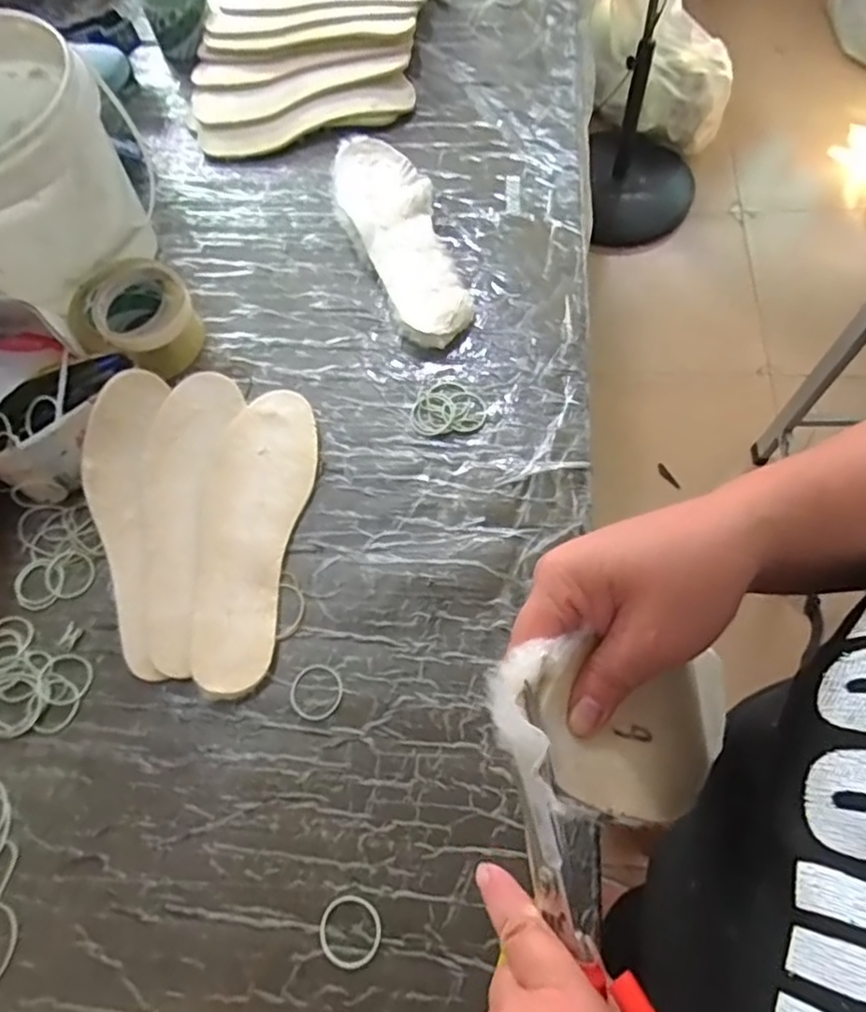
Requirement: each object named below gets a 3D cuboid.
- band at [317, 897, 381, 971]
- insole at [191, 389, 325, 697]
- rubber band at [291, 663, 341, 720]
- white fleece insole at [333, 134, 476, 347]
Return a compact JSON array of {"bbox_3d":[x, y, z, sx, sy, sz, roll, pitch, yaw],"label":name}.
[{"bbox_3d":[-0.057,0.293,0.458,0.043,0.004,0.042,-1,66,3],"label":"band"},{"bbox_3d":[-0.162,0.020,0.580,0.091,0.018,0.269,7,66,6],"label":"insole"},{"bbox_3d":[-0.093,0.147,0.527,0.041,0.004,0.043,-1,66,3],"label":"rubber band"},{"bbox_3d":[-0.036,-0.283,0.688,0.090,0.030,0.283,-17,66,-4],"label":"white fleece insole"}]

